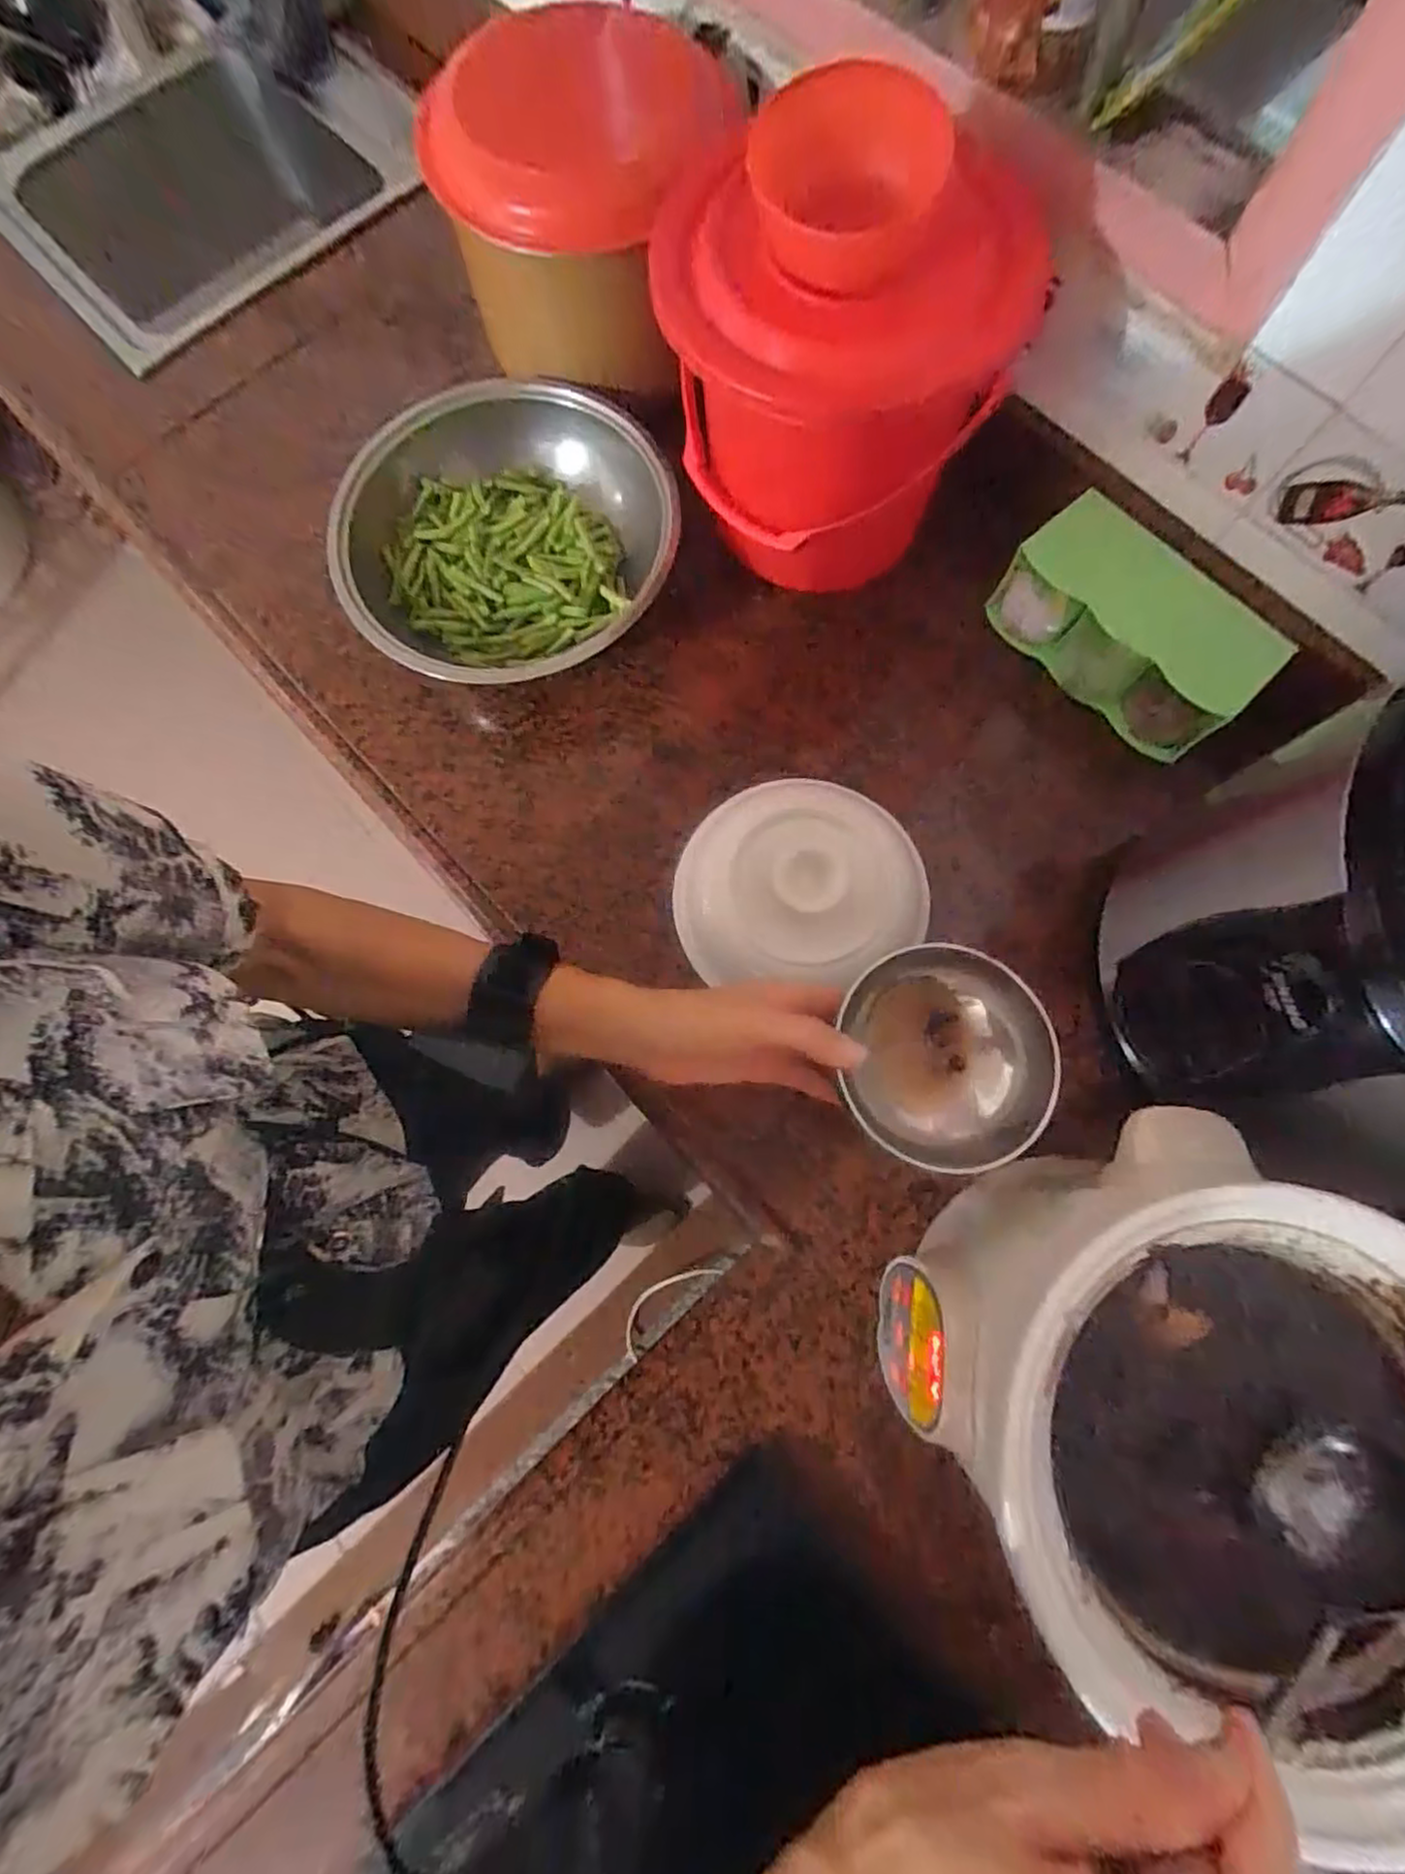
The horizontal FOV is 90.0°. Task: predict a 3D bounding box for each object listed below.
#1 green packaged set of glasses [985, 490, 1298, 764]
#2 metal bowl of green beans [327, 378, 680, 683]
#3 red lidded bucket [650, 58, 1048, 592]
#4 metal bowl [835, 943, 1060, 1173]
[{"bbox_3d":[0.331,-0.238,0.560,0.087,0.098,0.201,-42,80,-8],"label":"green packaged set of glasses"},{"bbox_3d":[-0.161,-0.323,0.589,0.273,0.089,0.254,0,78,0],"label":"metal bowl of green beans"},{"bbox_3d":[0.097,-0.386,0.508,0.198,0.269,0.205,15,78,5],"label":"red lidded bucket"},{"bbox_3d":[0.139,0.069,0.408,0.105,0.047,0.120,0,78,1],"label":"metal bowl"}]

